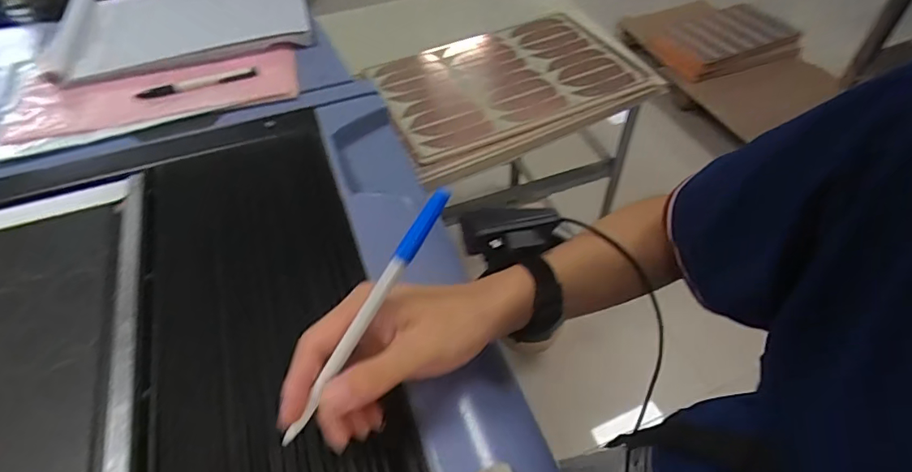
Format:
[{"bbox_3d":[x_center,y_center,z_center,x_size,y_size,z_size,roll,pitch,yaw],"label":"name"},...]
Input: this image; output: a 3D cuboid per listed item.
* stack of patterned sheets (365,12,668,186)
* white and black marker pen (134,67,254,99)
[{"bbox_3d":[0.095,-0.288,0.954,0.487,0.035,0.335,-24,52,-17],"label":"stack of patterned sheets"},{"bbox_3d":[-0.292,-0.171,0.572,0.129,0.011,0.016,-15,50,-9],"label":"white and black marker pen"}]

